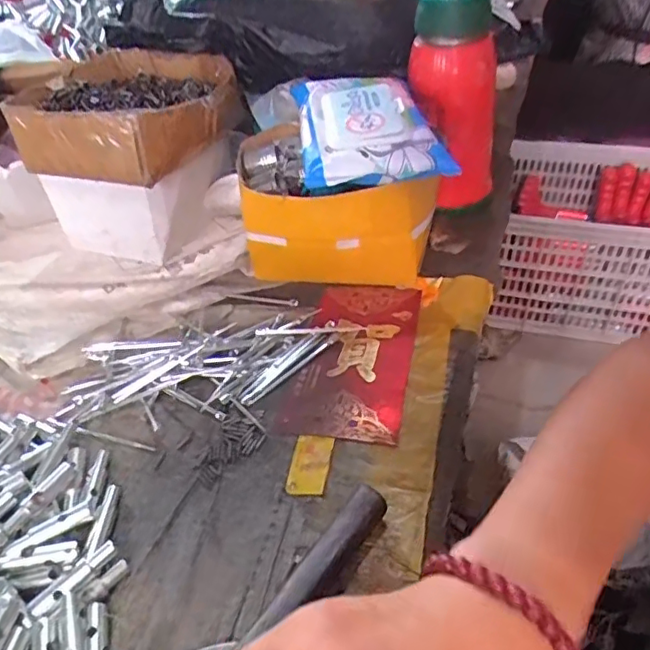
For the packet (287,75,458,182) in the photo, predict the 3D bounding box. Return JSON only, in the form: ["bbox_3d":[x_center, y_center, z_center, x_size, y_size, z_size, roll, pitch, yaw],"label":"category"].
[{"bbox_3d":[0.032,-0.167,0.476,0.106,0.029,0.161,-7,42,-3],"label":"packet"}]

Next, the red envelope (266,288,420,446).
[{"bbox_3d":[0.023,0.020,0.443,0.086,0.005,0.162,7,43,12],"label":"red envelope"}]

